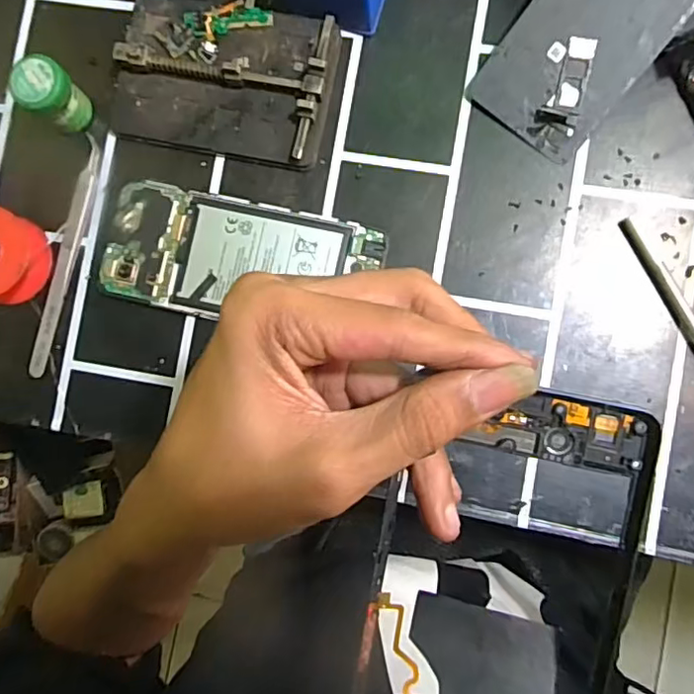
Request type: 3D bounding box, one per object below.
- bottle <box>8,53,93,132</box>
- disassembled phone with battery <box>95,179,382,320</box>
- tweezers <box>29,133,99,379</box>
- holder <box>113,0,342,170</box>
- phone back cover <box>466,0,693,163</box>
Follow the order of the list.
[{"bbox_3d":[-0.171,-0.149,0.344,0.028,0.046,0.030,0,87,4],"label":"bottle"},{"bbox_3d":[-0.063,-0.051,0.347,0.161,0.012,0.071,13,93,4],"label":"disassembled phone with battery"},{"bbox_3d":[-0.170,-0.054,0.350,0.012,0.006,0.144,13,93,4],"label":"tweezers"},{"bbox_3d":[-0.074,-0.161,0.346,0.127,0.018,0.087,11,93,4],"label":"holder"},{"bbox_3d":[0.146,-0.188,0.319,0.073,0.009,0.163,39,107,2],"label":"phone back cover"}]

